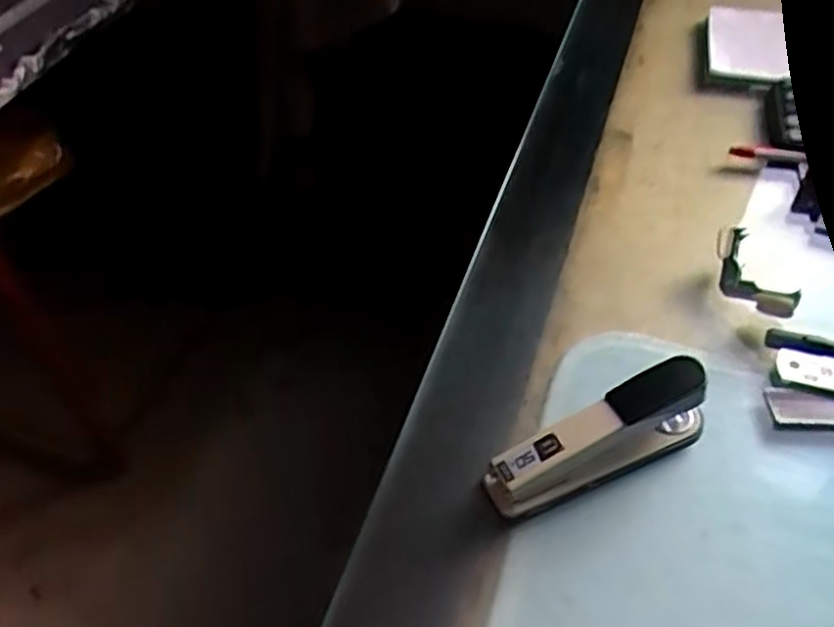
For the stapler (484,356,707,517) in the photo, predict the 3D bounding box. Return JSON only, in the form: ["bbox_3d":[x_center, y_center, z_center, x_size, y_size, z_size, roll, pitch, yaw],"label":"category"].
[{"bbox_3d":[0.116,0.078,0.466,0.151,0.064,0.032,-21,50,-18],"label":"stapler"}]

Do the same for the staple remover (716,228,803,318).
[{"bbox_3d":[0.258,-0.025,0.588,0.034,0.036,0.083,-12,48,-11],"label":"staple remover"}]

